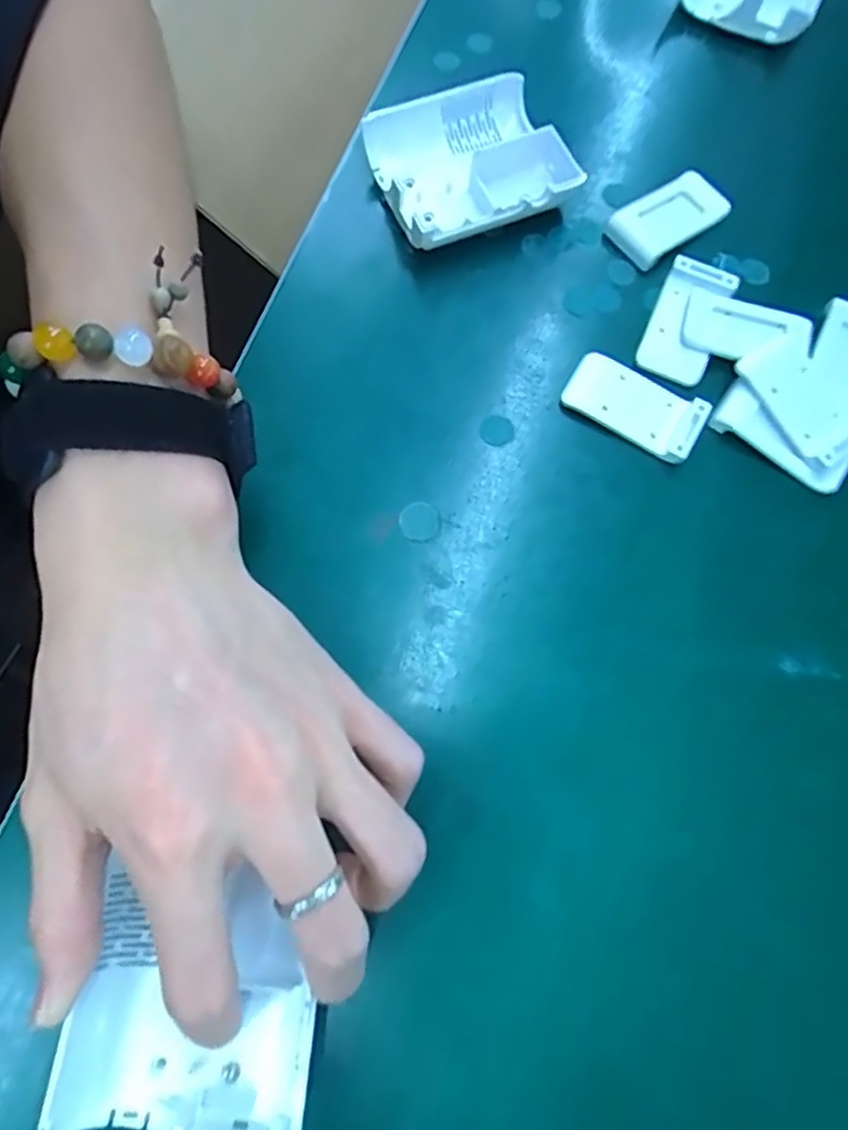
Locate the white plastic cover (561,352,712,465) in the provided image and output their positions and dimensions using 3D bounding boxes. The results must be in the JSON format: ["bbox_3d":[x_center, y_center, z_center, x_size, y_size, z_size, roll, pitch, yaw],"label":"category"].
[{"bbox_3d":[0.087,-0.066,0.263,0.056,0.005,0.028,31,78,8],"label":"white plastic cover"}]

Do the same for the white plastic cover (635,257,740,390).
[{"bbox_3d":[0.113,-0.106,0.275,0.029,0.006,0.058,23,77,6],"label":"white plastic cover"}]

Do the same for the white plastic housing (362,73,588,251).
[{"bbox_3d":[0.021,-0.178,0.286,0.078,0.023,0.067,-26,77,-6],"label":"white plastic housing"}]

